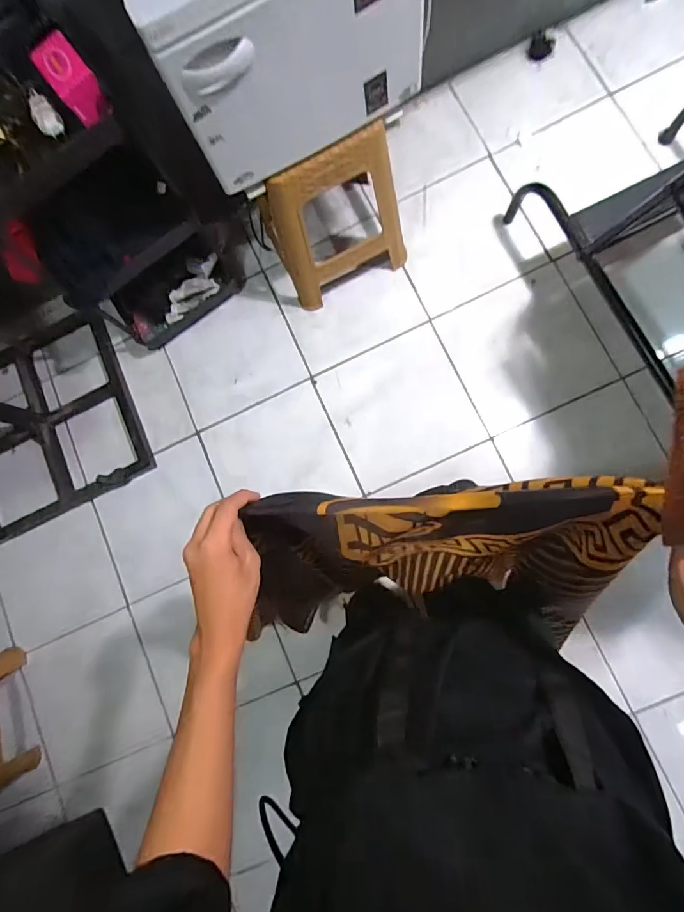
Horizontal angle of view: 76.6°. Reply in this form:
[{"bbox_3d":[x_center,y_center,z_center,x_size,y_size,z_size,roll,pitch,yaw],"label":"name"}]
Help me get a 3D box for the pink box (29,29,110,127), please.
[{"bbox_3d":[-0.489,-0.682,0.781,0.071,0.019,0.149,-35,100,3],"label":"pink box"}]

